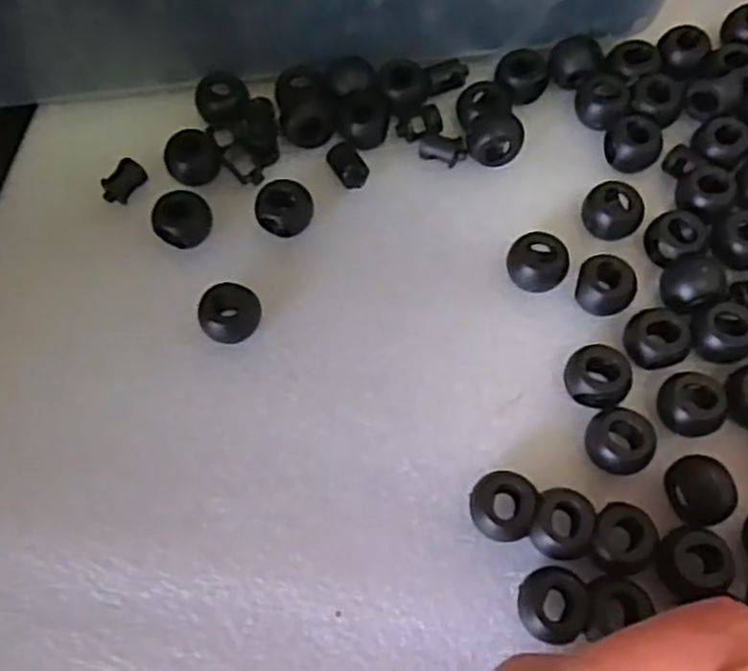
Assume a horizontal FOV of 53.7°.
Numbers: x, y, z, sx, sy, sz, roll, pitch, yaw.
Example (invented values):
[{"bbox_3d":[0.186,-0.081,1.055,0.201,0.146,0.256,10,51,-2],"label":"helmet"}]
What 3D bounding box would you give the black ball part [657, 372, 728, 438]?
[{"bbox_3d":[0.092,0.021,0.214,0.017,0.012,0.018,-6,67,0],"label":"black ball part"}]

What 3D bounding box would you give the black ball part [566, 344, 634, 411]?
[{"bbox_3d":[0.065,0.014,0.218,0.018,0.016,0.016,6,68,5],"label":"black ball part"}]

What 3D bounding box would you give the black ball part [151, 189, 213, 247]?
[{"bbox_3d":[-0.067,-0.040,0.256,0.019,0.012,0.019,-1,67,2],"label":"black ball part"}]

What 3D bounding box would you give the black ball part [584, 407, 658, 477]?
[{"bbox_3d":[0.069,0.031,0.210,0.019,0.016,0.018,-1,67,2],"label":"black ball part"}]

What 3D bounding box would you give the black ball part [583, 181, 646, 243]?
[{"bbox_3d":[0.078,-0.041,0.244,0.019,0.014,0.016,21,70,10],"label":"black ball part"}]

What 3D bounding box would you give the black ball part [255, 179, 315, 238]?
[{"bbox_3d":[-0.030,-0.042,0.252,0.019,0.015,0.017,-26,69,-8],"label":"black ball part"}]

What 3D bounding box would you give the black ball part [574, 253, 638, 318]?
[{"bbox_3d":[0.072,-0.014,0.233,0.017,0.016,0.018,-1,67,2],"label":"black ball part"}]

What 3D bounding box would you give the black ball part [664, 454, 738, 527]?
[{"bbox_3d":[0.089,0.043,0.204,0.014,0.015,0.018,-10,67,-2],"label":"black ball part"}]

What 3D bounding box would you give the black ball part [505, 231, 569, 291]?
[{"bbox_3d":[0.052,-0.022,0.238,0.018,0.014,0.018,-1,67,2],"label":"black ball part"}]

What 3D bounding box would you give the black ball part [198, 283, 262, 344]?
[{"bbox_3d":[-0.046,-0.006,0.239,0.019,0.013,0.017,-17,68,-5],"label":"black ball part"}]

